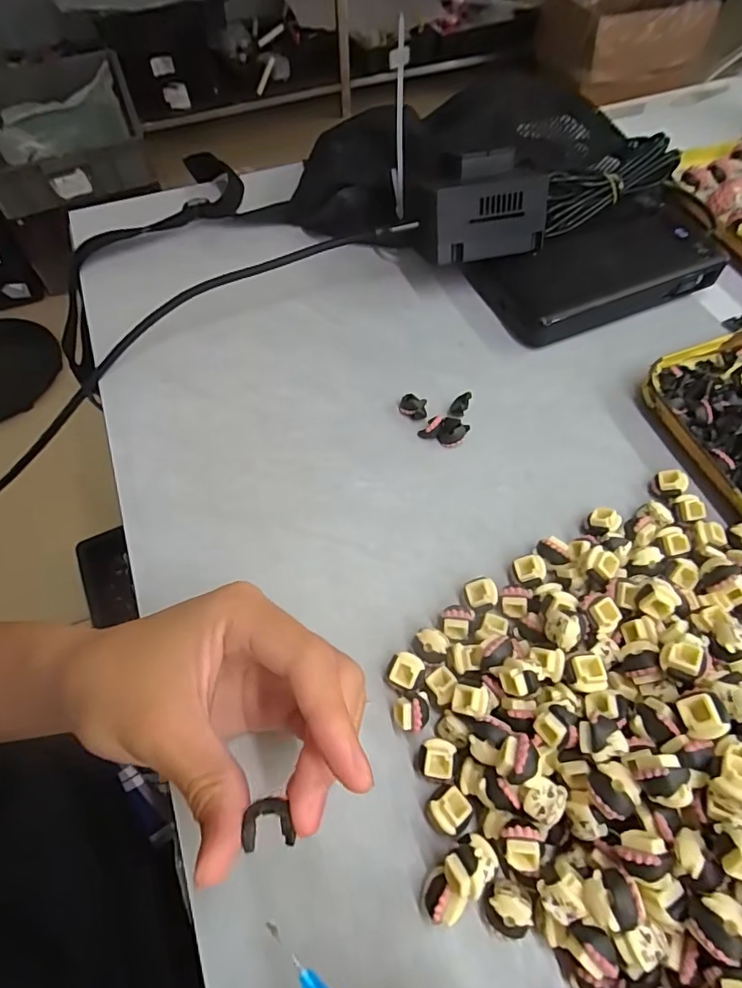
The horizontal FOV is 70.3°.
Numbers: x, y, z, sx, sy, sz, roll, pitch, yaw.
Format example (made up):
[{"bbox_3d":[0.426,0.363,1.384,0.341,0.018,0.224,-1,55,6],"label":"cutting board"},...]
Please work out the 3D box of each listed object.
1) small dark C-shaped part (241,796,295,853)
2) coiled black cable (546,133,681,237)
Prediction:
[{"bbox_3d":[-0.030,0.095,0.153,0.013,0.005,0.013,-5,58,-3],"label":"small dark C-shaped part"},{"bbox_3d":[0.170,-0.221,0.384,0.113,0.042,0.025,-26,62,-15],"label":"coiled black cable"}]

